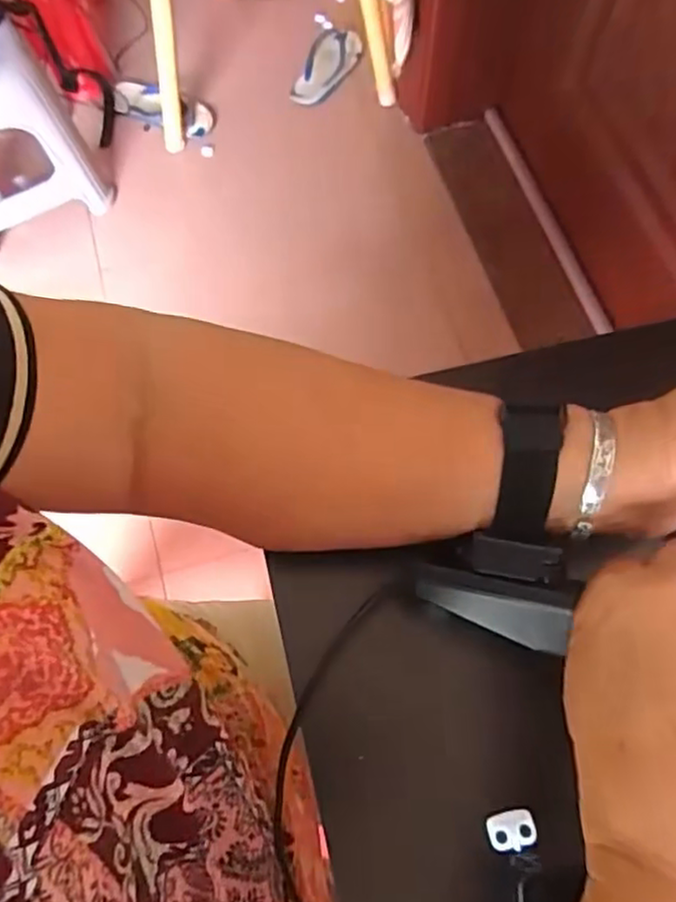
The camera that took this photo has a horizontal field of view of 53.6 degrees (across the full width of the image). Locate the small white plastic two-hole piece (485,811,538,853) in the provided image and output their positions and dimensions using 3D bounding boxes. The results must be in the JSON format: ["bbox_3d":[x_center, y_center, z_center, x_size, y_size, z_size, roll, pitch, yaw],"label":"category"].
[{"bbox_3d":[0.071,0.155,0.273,0.019,0.004,0.014,-14,70,-5],"label":"small white plastic two-hole piece"}]

